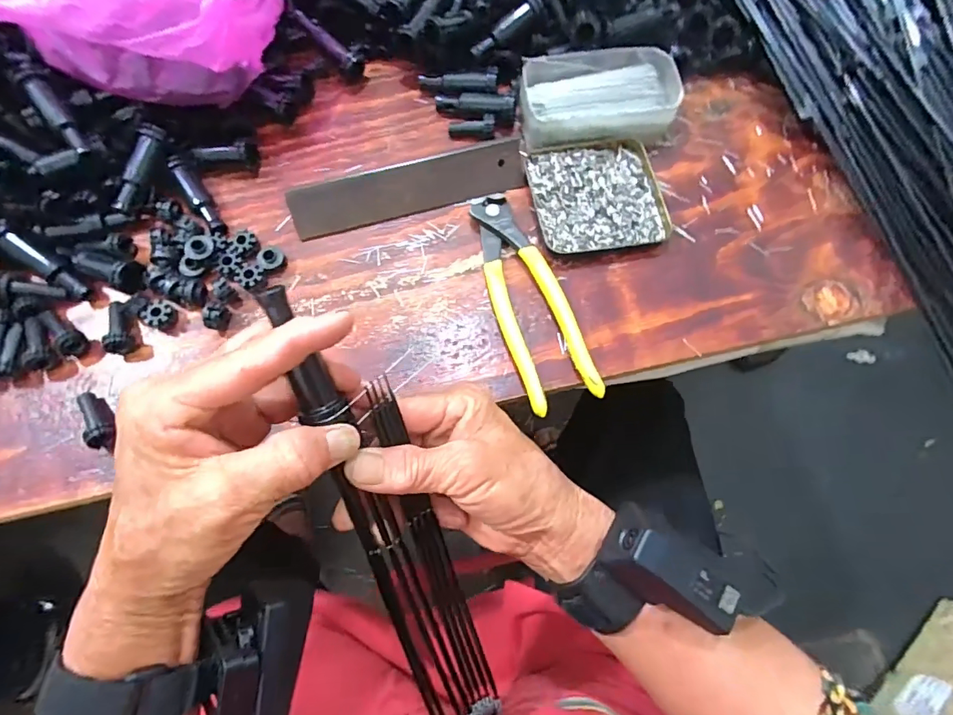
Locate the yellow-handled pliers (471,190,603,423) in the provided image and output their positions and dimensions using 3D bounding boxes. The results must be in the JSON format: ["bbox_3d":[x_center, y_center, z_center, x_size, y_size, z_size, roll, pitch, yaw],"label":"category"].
[{"bbox_3d":[0.034,-0.043,0.336,0.050,0.014,0.164,-18,72,-7],"label":"yellow-handled pliers"}]

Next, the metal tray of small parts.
[{"bbox_3d":[0.090,-0.124,0.363,0.093,0.011,0.092,-11,71,-5],"label":"metal tray of small parts"}]

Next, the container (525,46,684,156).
[{"bbox_3d":[0.097,-0.204,0.375,0.122,0.033,0.067,-12,72,-5],"label":"container"}]

